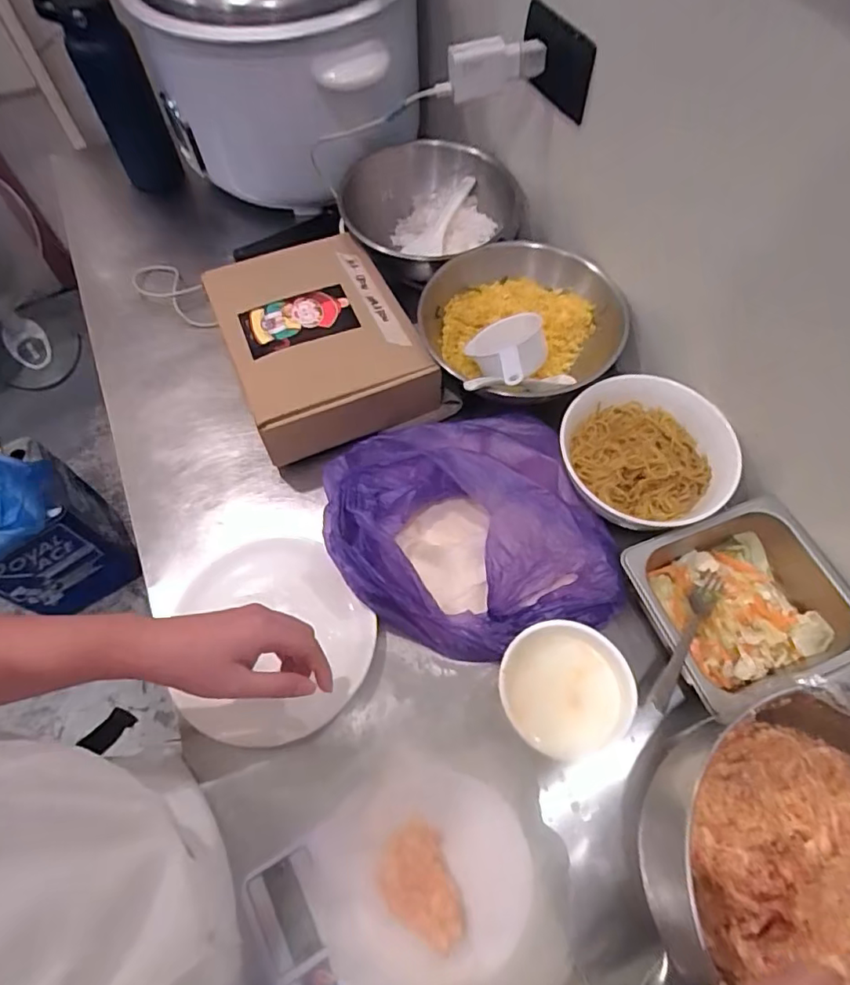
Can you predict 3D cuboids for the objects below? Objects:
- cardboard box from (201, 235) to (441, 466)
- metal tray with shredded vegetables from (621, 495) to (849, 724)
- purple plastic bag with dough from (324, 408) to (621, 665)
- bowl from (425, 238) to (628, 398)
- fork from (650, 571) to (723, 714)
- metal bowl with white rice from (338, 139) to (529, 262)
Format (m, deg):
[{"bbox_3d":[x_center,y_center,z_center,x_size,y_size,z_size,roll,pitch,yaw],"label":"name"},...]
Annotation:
[{"bbox_3d":[-0.131,-0.183,0.672,0.197,0.087,0.264,-22,64,-11],"label":"cardboard box"},{"bbox_3d":[0.297,0.104,0.520,0.184,0.058,0.158,-18,63,-9],"label":"metal tray with shredded vegetables"},{"bbox_3d":[0.036,0.033,0.564,0.248,0.056,0.251,-16,63,-8],"label":"purple plastic bag with dough"},{"bbox_3d":[0.110,-0.191,0.653,0.213,0.089,0.218,0,62,1],"label":"bowl"},{"bbox_3d":[0.234,0.129,0.498,0.020,0.023,0.166,34,49,17],"label":"fork"},{"bbox_3d":[0.009,-0.365,0.748,0.204,0.099,0.199,0,62,1],"label":"metal bowl with white rice"}]

